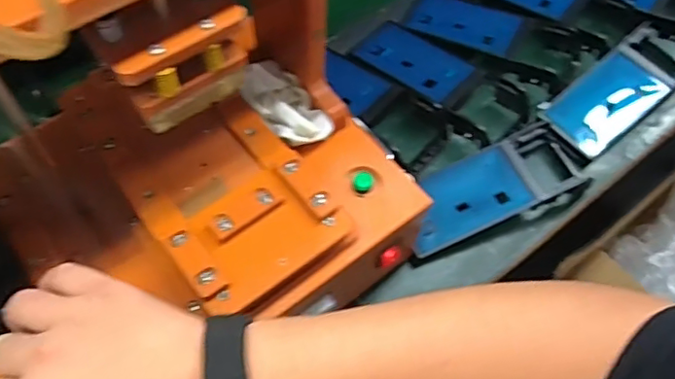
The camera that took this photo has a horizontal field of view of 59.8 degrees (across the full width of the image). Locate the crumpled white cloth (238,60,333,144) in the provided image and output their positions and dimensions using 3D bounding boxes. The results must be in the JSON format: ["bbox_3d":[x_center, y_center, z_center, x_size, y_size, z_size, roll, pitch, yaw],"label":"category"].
[{"bbox_3d":[-0.044,-0.072,0.488,0.053,0.016,0.083,-22,66,-42],"label":"crumpled white cloth"}]

